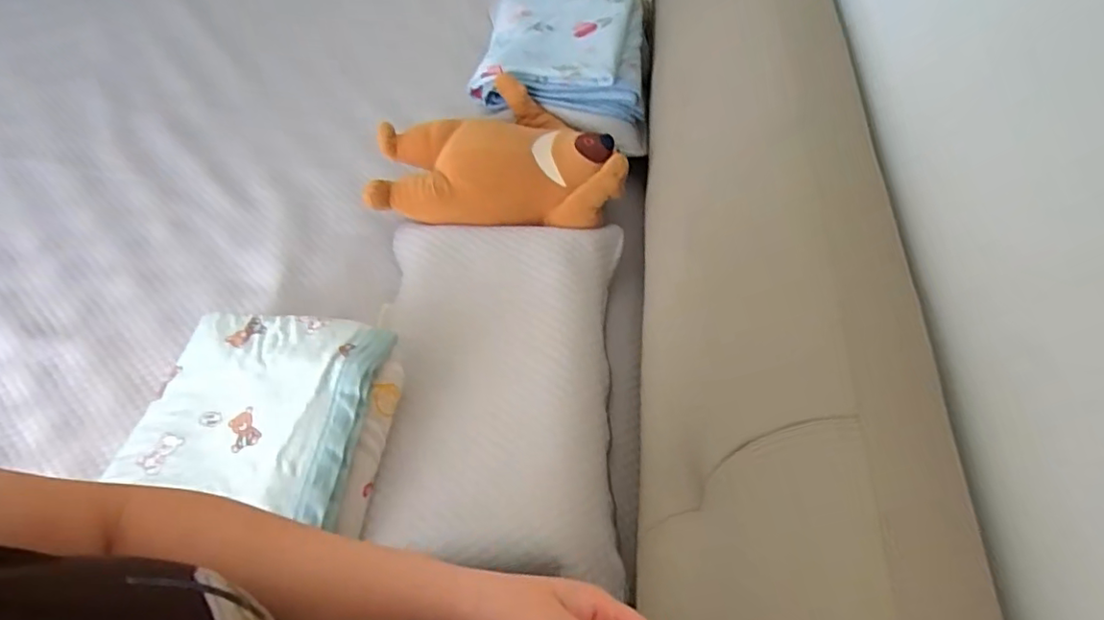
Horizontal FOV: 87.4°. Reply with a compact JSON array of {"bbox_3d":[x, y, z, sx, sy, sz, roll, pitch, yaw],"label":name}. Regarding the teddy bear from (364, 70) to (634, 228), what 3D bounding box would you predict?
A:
[{"bbox_3d":[-0.101,-0.301,1.110,0.474,0.167,0.308,8,59,2],"label":"teddy bear"}]

